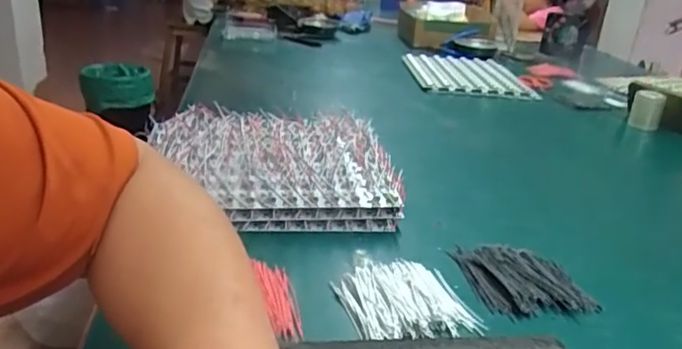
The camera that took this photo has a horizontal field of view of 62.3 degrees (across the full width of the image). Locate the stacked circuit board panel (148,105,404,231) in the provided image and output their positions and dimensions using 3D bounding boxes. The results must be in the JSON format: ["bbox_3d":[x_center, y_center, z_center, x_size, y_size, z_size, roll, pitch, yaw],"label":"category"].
[{"bbox_3d":[-0.083,-0.016,0.703,0.268,0.050,0.280,0,23,-12],"label":"stacked circuit board panel"}]

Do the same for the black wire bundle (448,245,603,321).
[{"bbox_3d":[0.173,0.099,0.538,0.099,0.016,0.102,-1,23,-14],"label":"black wire bundle"}]

